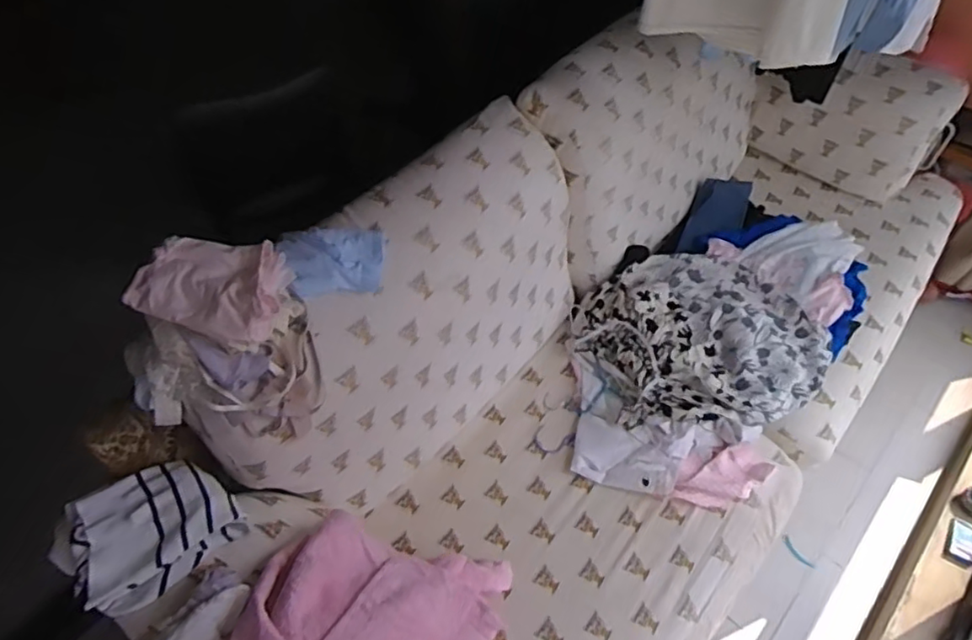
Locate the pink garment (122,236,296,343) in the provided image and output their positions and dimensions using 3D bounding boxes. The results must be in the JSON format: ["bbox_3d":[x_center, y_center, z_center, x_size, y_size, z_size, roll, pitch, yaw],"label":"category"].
[{"bbox_3d":[-0.405,-0.050,0.887,0.201,0.067,0.176,0,54,2],"label":"pink garment"}]

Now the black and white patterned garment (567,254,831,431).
[{"bbox_3d":[0.485,0.038,1.381,0.499,0.096,0.453,-16,55,-10],"label":"black and white patterned garment"}]

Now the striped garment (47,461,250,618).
[{"bbox_3d":[-0.505,0.304,0.909,0.210,0.070,0.205,-35,60,-22],"label":"striped garment"}]

